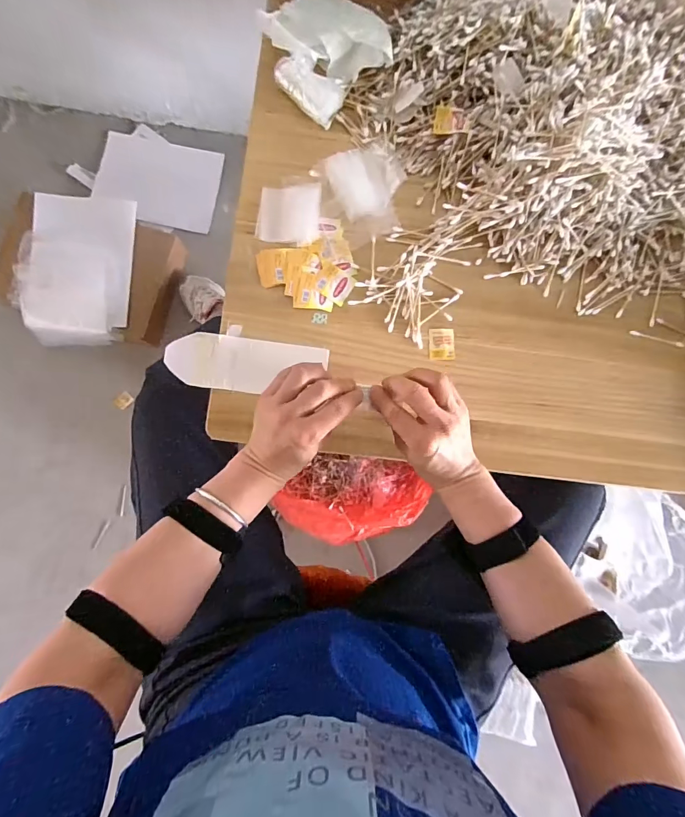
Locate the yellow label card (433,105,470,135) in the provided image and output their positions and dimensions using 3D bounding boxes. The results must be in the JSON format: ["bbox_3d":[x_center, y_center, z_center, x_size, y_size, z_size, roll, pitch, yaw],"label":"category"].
[{"bbox_3d":[0.141,-0.372,0.498,0.044,0.007,0.037,8,89,14],"label":"yellow label card"}]

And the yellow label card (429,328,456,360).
[{"bbox_3d":[0.131,-0.084,0.506,0.035,0.006,0.042,2,82,-1],"label":"yellow label card"}]

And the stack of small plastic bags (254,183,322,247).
[{"bbox_3d":[-0.068,-0.250,0.494,0.078,0.004,0.080,1,85,-4],"label":"stack of small plastic bags"}]

